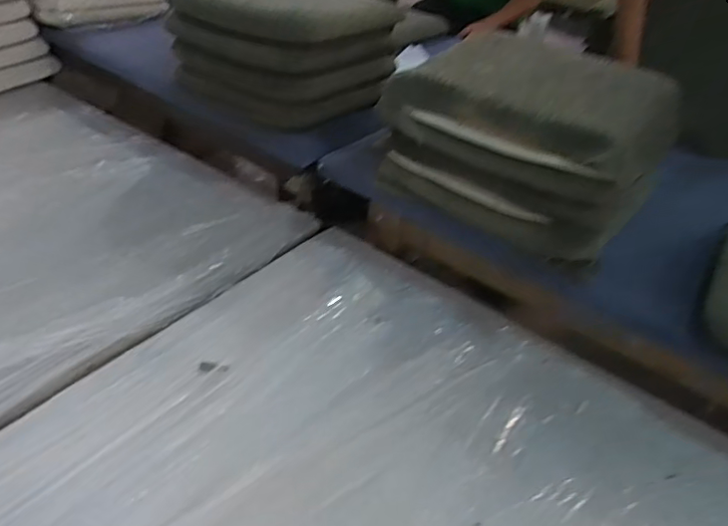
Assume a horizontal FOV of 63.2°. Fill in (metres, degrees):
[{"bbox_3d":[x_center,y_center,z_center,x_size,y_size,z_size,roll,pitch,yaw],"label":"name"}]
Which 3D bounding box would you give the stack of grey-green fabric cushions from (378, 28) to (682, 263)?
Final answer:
[{"bbox_3d":[0.294,-0.217,1.109,0.444,0.272,0.317,31,42,27],"label":"stack of grey-green fabric cushions"}]

